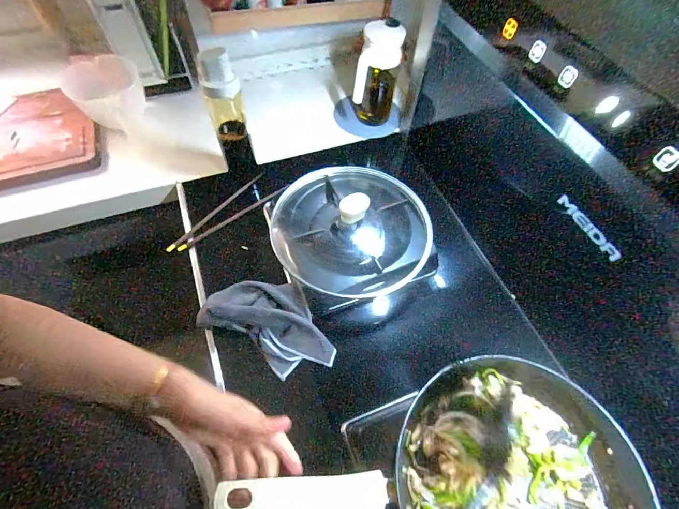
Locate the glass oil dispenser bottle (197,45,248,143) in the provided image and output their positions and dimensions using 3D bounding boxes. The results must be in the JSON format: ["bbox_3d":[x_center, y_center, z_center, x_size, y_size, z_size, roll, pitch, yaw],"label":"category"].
[{"bbox_3d":[-0.198,-0.266,0.593,0.059,0.149,0.071,-14,61,-11],"label":"glass oil dispenser bottle"}]

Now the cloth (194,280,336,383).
[{"bbox_3d":[-0.102,0.104,0.548,0.212,0.048,0.125,29,62,14],"label":"cloth"}]

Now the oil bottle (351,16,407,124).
[{"bbox_3d":[0.075,-0.371,0.755,0.094,0.211,0.107,9,59,3],"label":"oil bottle"}]

